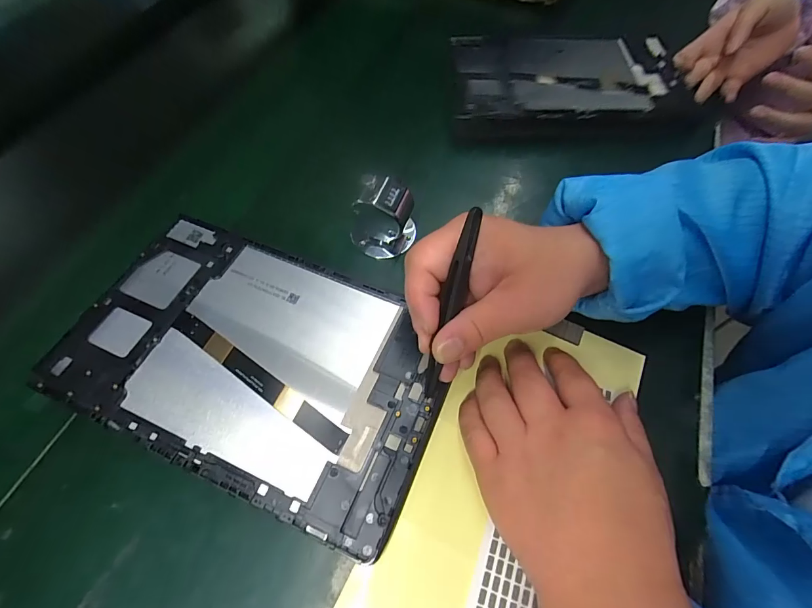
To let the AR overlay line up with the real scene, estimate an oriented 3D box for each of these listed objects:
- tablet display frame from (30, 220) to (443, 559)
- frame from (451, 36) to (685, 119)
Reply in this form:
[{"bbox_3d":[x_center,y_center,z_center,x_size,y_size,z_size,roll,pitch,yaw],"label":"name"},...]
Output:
[{"bbox_3d":[-0.095,0.032,0.250,0.238,0.007,0.148,22,63,10],"label":"tablet display frame"},{"bbox_3d":[0.172,-0.241,0.413,0.232,0.021,0.143,0,62,-2],"label":"frame"}]

